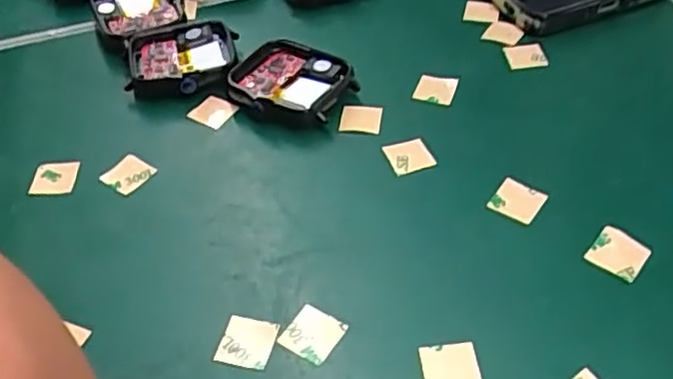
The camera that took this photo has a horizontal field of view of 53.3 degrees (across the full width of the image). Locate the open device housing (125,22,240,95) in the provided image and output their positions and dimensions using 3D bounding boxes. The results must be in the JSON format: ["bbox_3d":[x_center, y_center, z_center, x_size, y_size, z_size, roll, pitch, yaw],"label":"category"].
[{"bbox_3d":[-0.066,-0.054,0.282,0.045,0.013,0.042,-4,46,1],"label":"open device housing"}]

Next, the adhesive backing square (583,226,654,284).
[{"bbox_3d":[0.087,0.020,0.208,0.016,0.004,0.016,29,60,28],"label":"adhesive backing square"}]

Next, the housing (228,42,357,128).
[{"bbox_3d":[-0.018,-0.041,0.266,0.044,0.014,0.039,24,52,24],"label":"housing"}]

